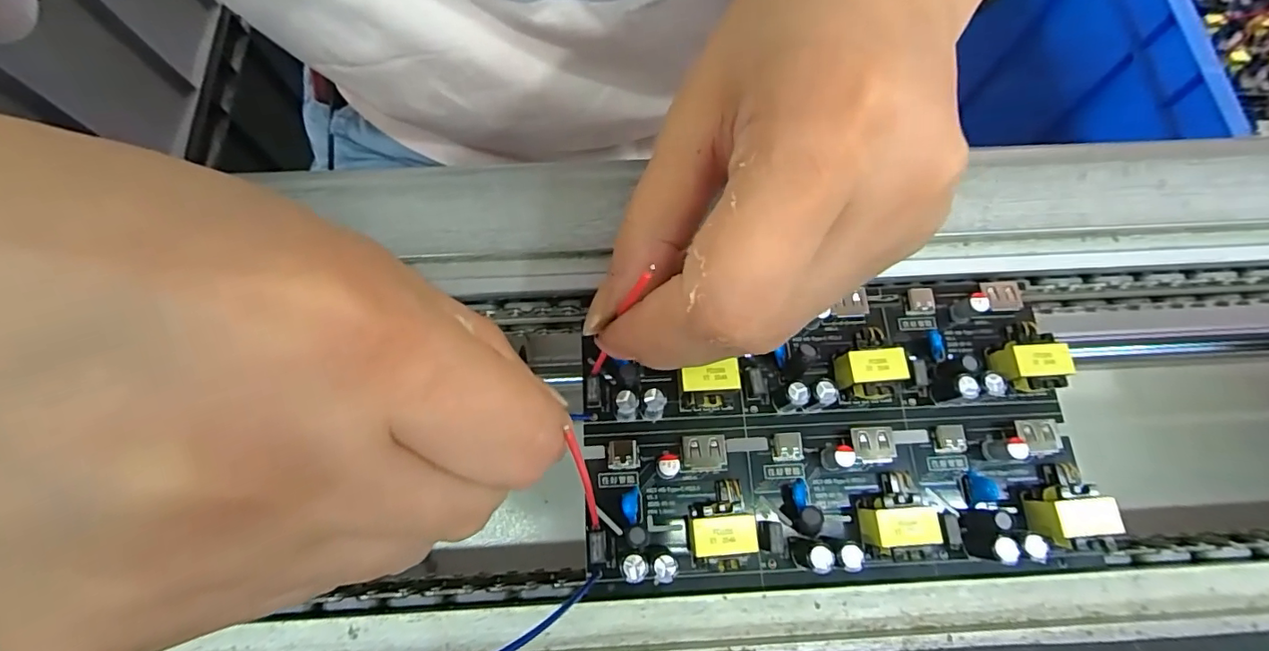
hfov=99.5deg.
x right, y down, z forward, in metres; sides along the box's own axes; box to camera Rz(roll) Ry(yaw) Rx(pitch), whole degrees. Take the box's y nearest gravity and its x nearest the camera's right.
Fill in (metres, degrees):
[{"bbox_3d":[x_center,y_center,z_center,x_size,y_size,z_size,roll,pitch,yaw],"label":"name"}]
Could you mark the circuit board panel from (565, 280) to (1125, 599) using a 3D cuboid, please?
[{"bbox_3d":[0.061,0.031,0.167,0.152,0.019,0.087,-4,68,-3],"label":"circuit board panel"}]

